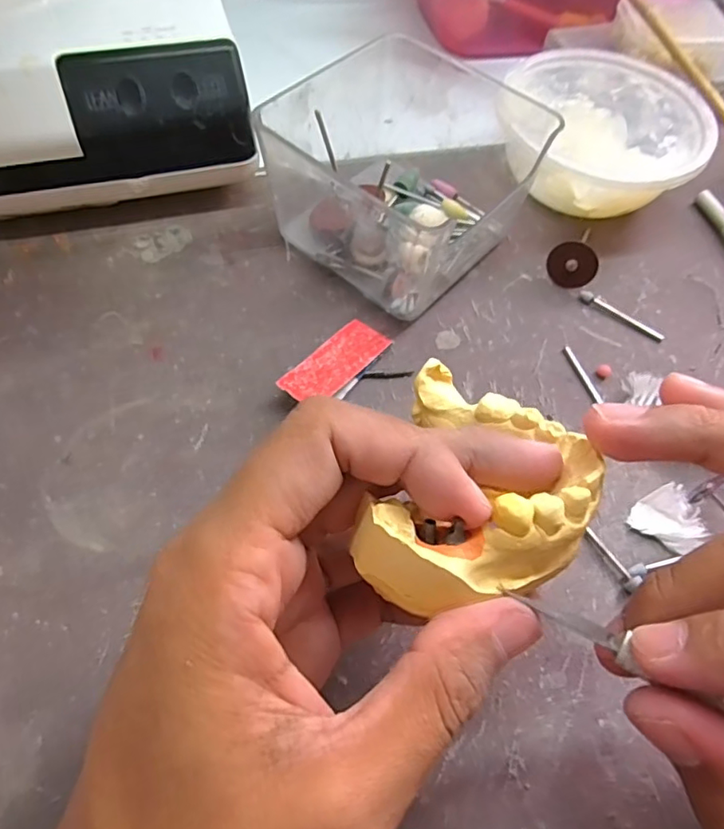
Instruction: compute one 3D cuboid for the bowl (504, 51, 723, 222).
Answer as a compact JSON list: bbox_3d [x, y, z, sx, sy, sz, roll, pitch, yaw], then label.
[{"bbox_3d":[0.120,-0.139,0.288,0.099,0.045,0.099,1,60,-2],"label":"bowl"}]

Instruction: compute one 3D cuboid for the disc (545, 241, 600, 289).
[{"bbox_3d":[0.099,-0.070,0.260,0.022,0.022,0.004,-11,27,36],"label":"disc"}]

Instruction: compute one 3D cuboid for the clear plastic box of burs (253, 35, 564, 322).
[{"bbox_3d":[0.018,-0.112,0.257,0.100,0.061,0.108,37,65,17],"label":"clear plastic box of burs"}]

